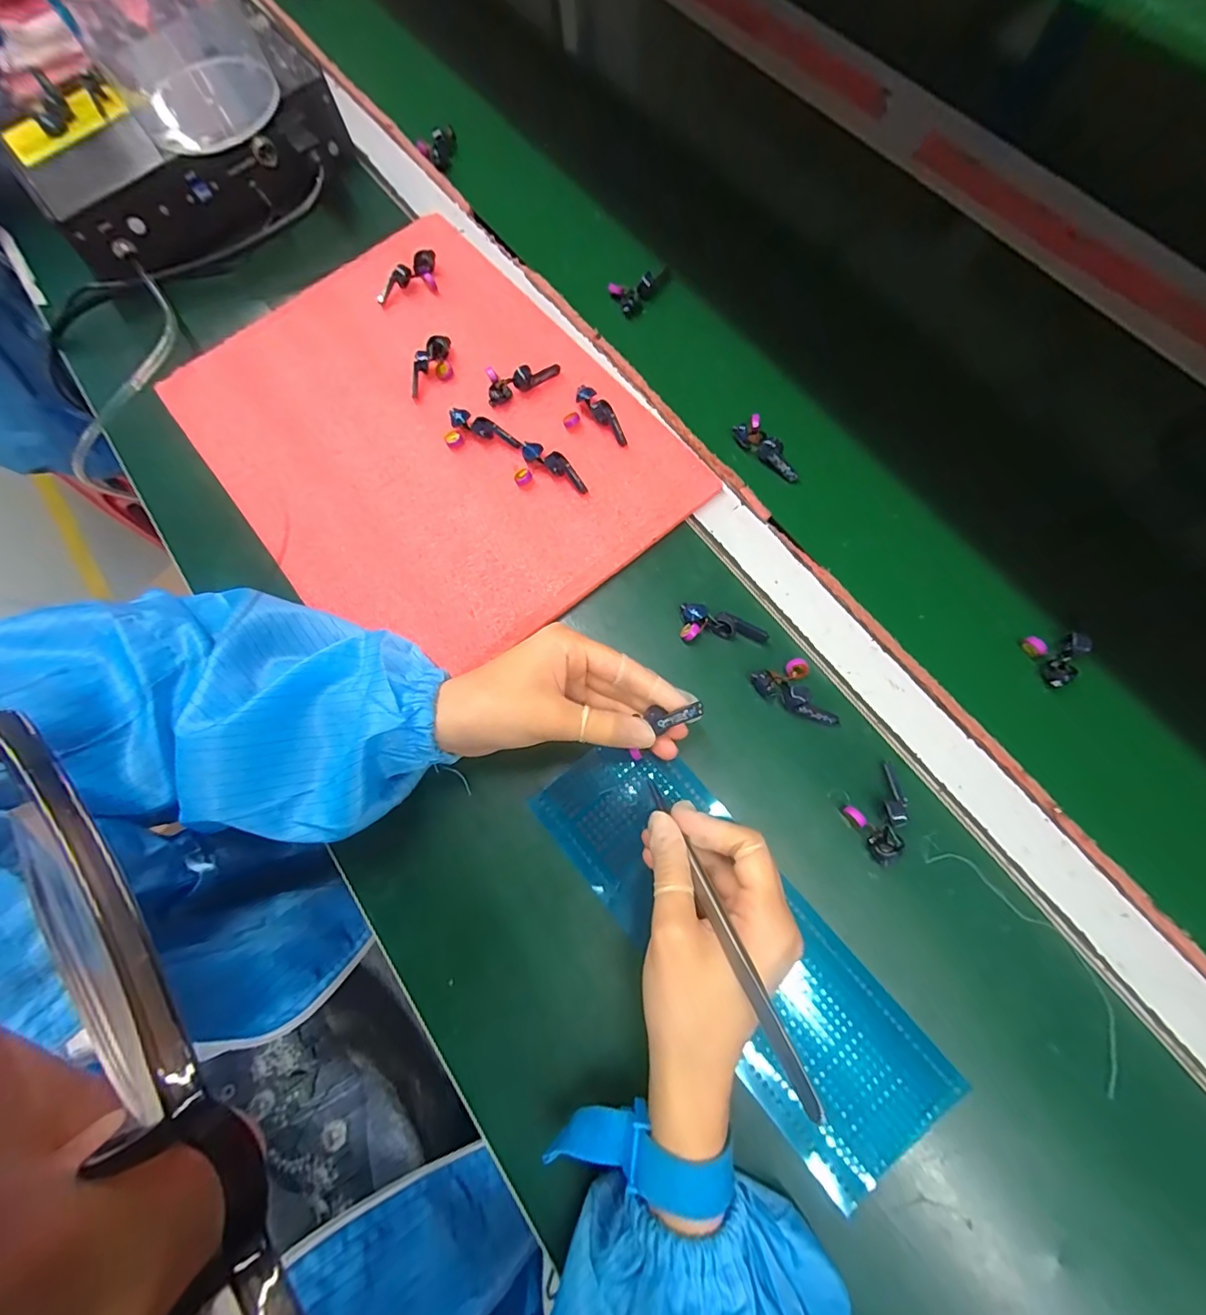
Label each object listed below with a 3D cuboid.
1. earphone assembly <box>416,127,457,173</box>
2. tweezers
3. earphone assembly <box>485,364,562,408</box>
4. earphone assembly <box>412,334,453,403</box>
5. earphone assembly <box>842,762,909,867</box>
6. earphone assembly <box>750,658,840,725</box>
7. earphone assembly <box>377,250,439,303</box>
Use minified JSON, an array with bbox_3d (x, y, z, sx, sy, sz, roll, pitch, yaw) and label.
[{"bbox_3d":[-0.144,-0.447,0.446,0.018,0.025,0.047,21,61,7],"label":"earphone assembly"},{"bbox_3d":[0.051,0.115,0.234,0.006,0.016,0.152,-22,40,-5],"label":"tweezers"},{"bbox_3d":[-0.059,-0.200,0.359,0.055,0.011,0.021,-30,76,-5],"label":"earphone assembly"},{"bbox_3d":[-0.124,-0.211,0.369,0.023,0.012,0.051,25,78,9],"label":"earphone assembly"},{"bbox_3d":[0.158,0.087,0.279,0.044,0.014,0.036,-39,77,-7],"label":"earphone assembly"},{"bbox_3d":[0.113,0.024,0.298,0.033,0.016,0.046,-26,76,-4],"label":"earphone assembly"},{"bbox_3d":[-0.152,-0.296,0.392,0.047,0.014,0.032,-10,75,0],"label":"earphone assembly"}]

